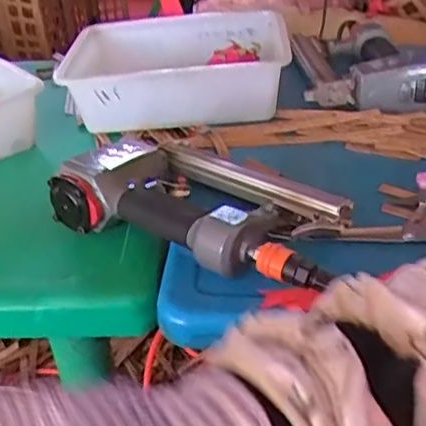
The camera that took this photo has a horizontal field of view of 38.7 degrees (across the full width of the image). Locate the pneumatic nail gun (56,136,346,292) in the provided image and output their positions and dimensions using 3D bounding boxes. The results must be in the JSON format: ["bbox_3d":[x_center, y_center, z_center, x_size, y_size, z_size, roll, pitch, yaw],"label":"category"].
[{"bbox_3d":[-0.004,-0.009,0.541,0.254,0.058,0.132,16,38,26],"label":"pneumatic nail gun"}]

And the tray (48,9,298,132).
[{"bbox_3d":[-0.051,-0.181,0.766,0.276,0.081,0.189,1,34,6],"label":"tray"}]

